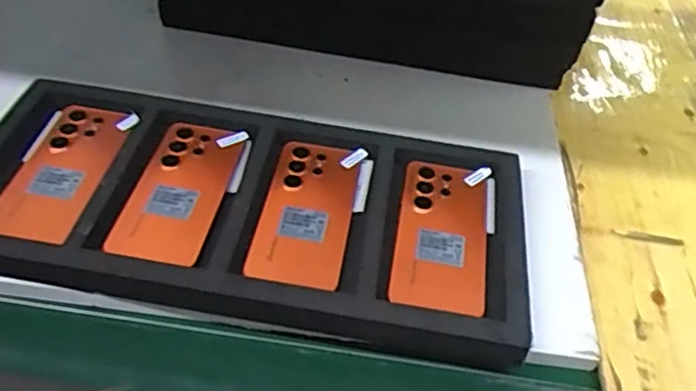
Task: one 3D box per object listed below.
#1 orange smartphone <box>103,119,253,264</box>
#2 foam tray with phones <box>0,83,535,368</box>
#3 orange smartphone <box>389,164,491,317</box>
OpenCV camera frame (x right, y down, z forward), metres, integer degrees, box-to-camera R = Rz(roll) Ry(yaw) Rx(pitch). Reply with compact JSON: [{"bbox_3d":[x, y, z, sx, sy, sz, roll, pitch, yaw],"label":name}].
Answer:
[{"bbox_3d":[-0.146,-0.005,0.582,0.079,0.012,0.169,10,46,4],"label":"orange smartphone"},{"bbox_3d":[-0.090,0.012,0.588,0.493,0.043,0.237,9,46,3],"label":"foam tray with phones"},{"bbox_3d":[0.084,0.035,0.567,0.079,0.010,0.169,12,44,2],"label":"orange smartphone"}]

